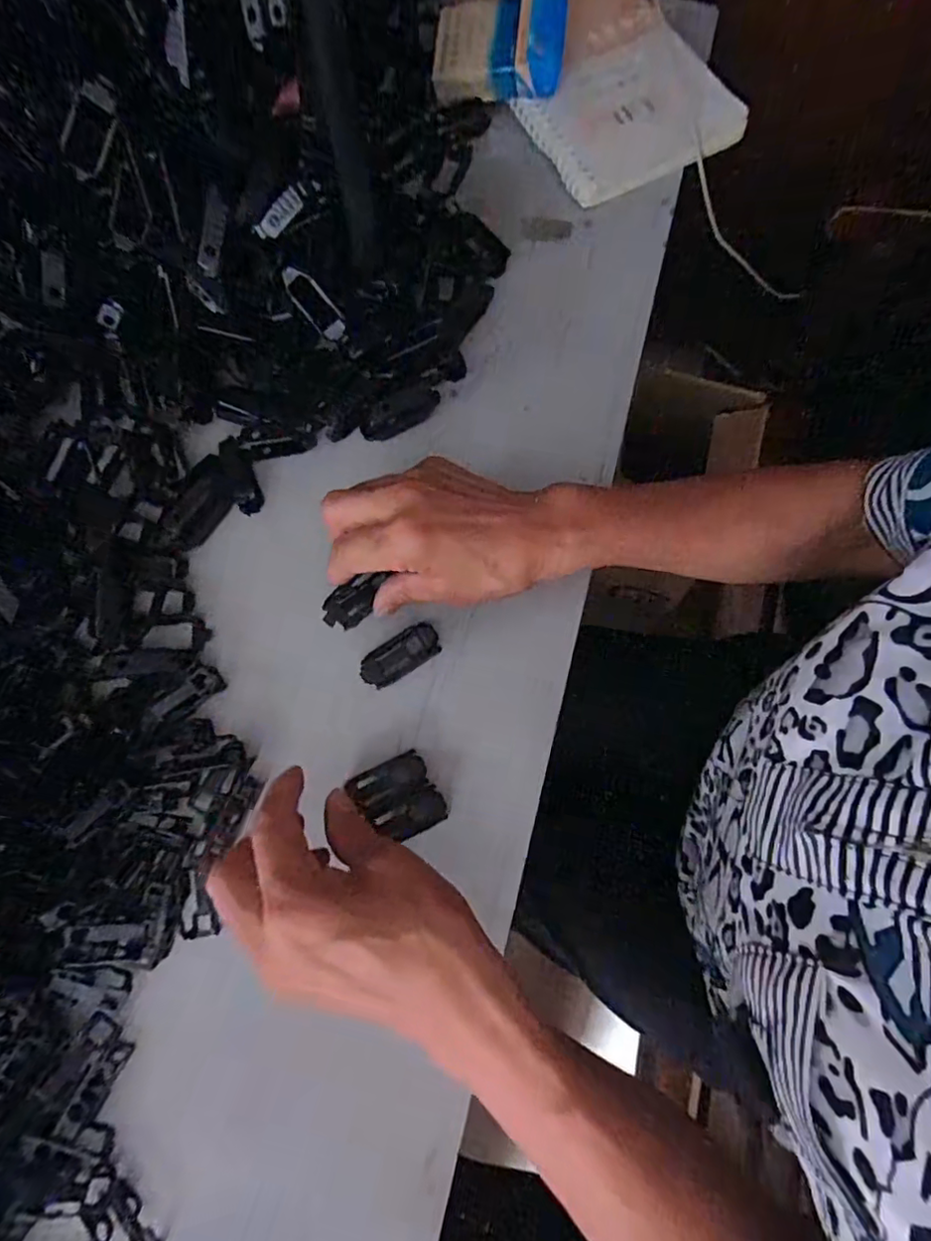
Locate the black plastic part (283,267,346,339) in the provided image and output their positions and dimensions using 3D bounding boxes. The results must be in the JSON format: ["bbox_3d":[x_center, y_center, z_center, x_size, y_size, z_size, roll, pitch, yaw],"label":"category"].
[{"bbox_3d":[-0.094,-0.197,0.361,0.046,0.011,0.016,43,76,-28],"label":"black plastic part"}]

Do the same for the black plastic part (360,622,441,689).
[{"bbox_3d":[-0.039,0.021,0.351,0.050,0.008,0.021,-30,78,-8],"label":"black plastic part"}]

